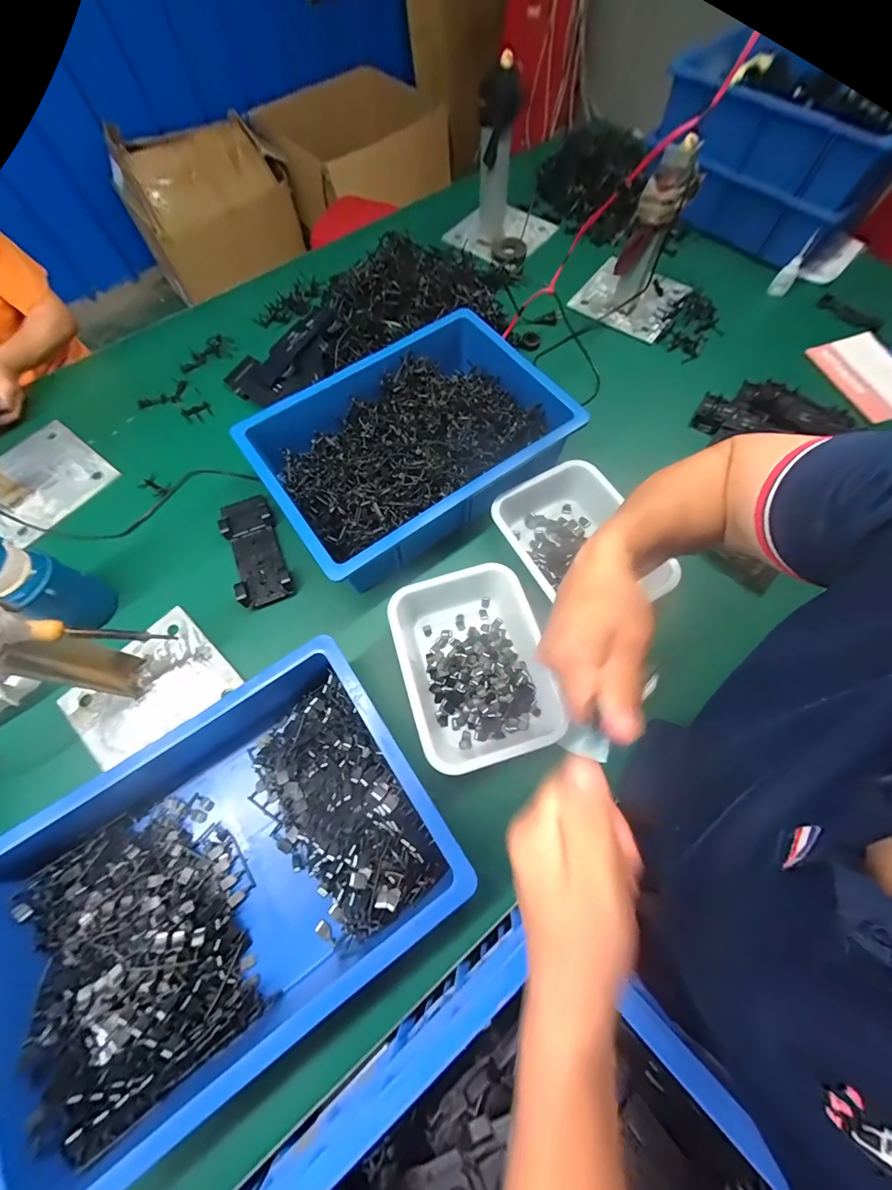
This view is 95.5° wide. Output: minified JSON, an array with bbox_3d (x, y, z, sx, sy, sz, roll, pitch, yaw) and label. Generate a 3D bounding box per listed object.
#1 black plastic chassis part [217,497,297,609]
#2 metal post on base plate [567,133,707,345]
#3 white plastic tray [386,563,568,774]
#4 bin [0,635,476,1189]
[{"bbox_3d":[-0.302,-0.075,0.637,0.081,0.024,0.192,-22,70,-8],"label":"black plastic chassis part"},{"bbox_3d":[0.385,-0.664,0.751,0.193,0.236,0.178,26,71,11],"label":"metal post on base plate"},{"bbox_3d":[0.037,0.096,0.556,0.185,0.068,0.250,-16,69,-5],"label":"white plastic tray"},{"bbox_3d":[-0.237,0.297,0.445,0.438,0.116,0.308,-33,72,-11],"label":"bin"}]

